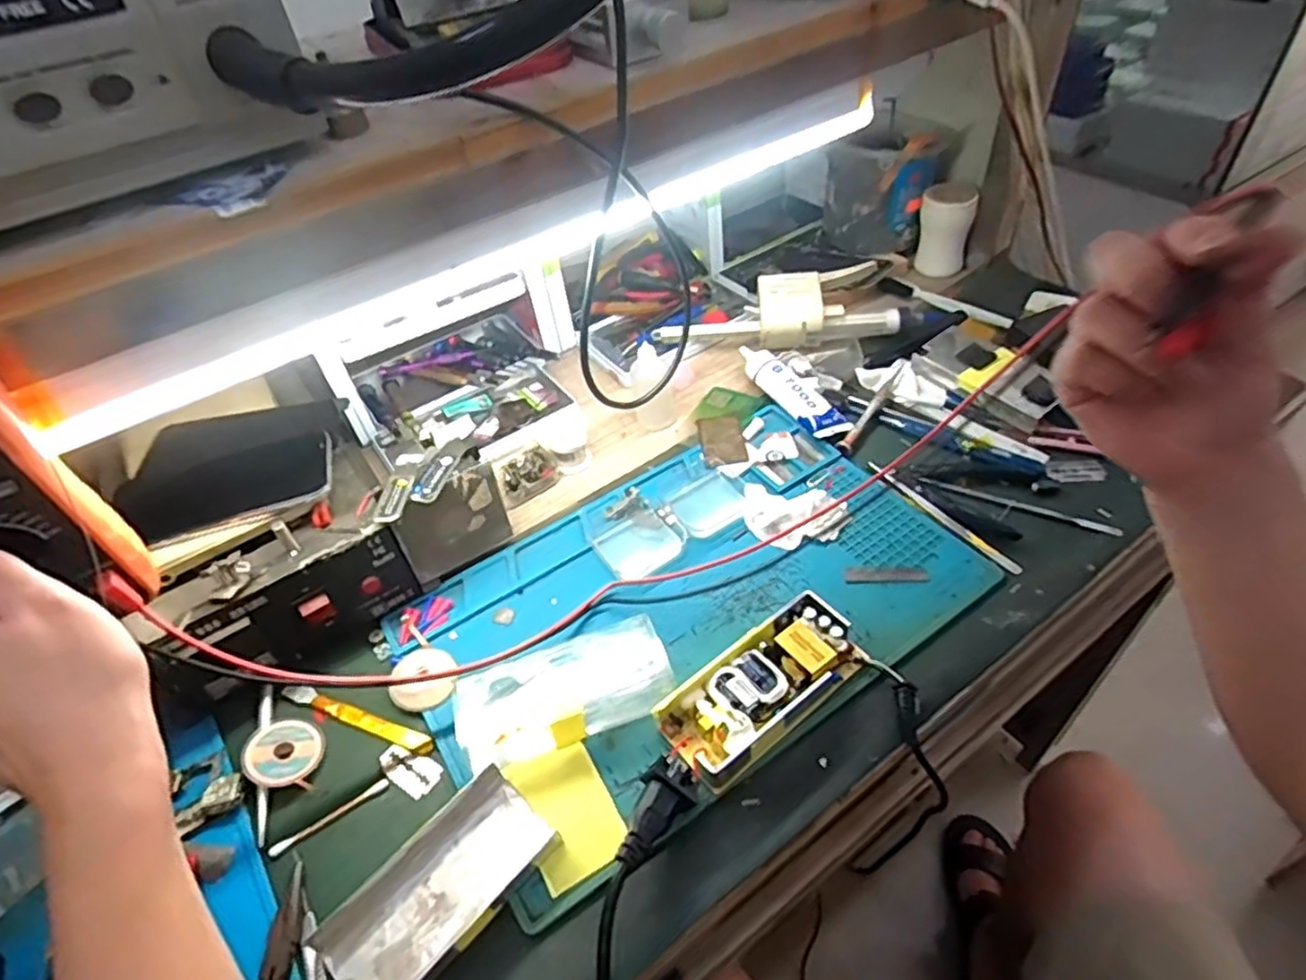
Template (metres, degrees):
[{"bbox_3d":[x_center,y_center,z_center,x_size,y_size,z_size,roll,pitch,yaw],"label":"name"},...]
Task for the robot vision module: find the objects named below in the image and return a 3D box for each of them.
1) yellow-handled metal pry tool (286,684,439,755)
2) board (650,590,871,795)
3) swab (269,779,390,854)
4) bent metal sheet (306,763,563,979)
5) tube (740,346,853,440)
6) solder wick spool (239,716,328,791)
[{"bbox_3d":[-0.198,0.151,0.469,0.122,0.004,0.012,14,50,19],"label":"yellow-handled metal pry tool"},{"bbox_3d":[0.068,0.121,0.441,0.131,0.027,0.064,-35,52,-24],"label":"board"},{"bbox_3d":[-0.194,0.197,0.426,0.070,0.004,0.006,-30,51,-20],"label":"swab"},{"bbox_3d":[-0.117,0.218,0.387,0.069,0.009,0.123,30,57,30],"label":"bent metal sheet"},{"bbox_3d":[0.121,-0.090,0.638,0.037,0.018,0.134,-29,50,-19],"label":"tube"},{"bbox_3d":[-0.234,0.166,0.448,0.049,0.006,0.044,7,46,-7],"label":"solder wick spool"}]

